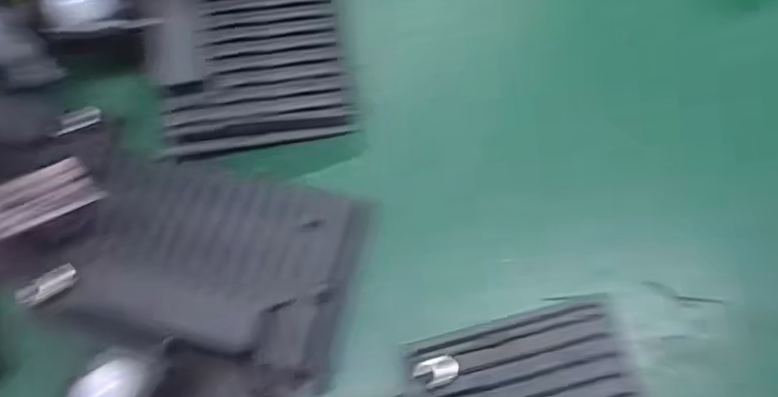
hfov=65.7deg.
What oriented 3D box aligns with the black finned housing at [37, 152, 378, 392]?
[{"bbox_3d":[-0.107,0.038,0.369,0.167,0.028,0.118,12,56,8],"label":"black finned housing"}]

